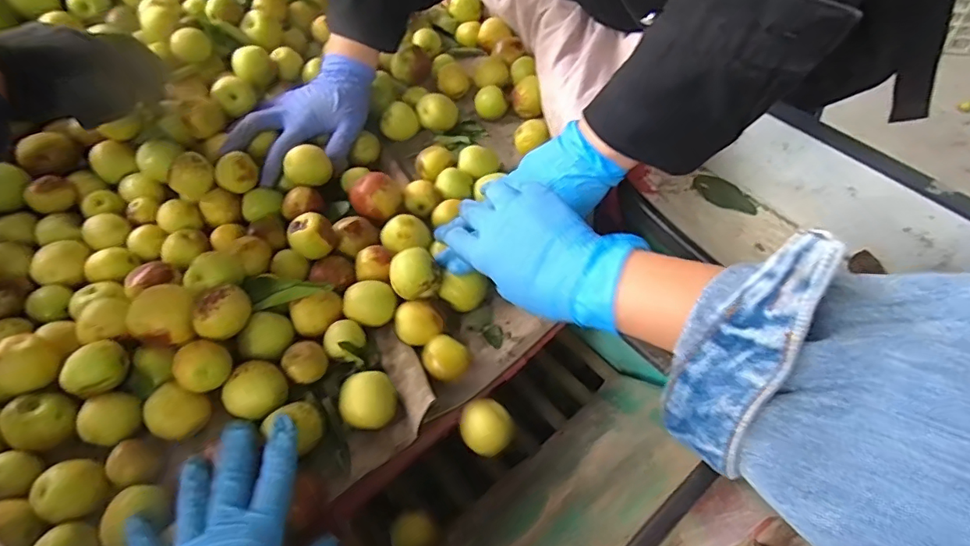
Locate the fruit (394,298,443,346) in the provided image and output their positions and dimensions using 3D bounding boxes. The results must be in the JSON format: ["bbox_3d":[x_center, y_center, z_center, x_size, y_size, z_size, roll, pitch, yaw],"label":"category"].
[{"bbox_3d":[-0.051,0.039,0.395,0.033,0.025,0.030,-3,47,3],"label":"fruit"}]

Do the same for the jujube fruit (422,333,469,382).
[{"bbox_3d":[-0.028,0.065,0.381,0.033,0.027,0.029,-16,48,-9],"label":"jujube fruit"}]

